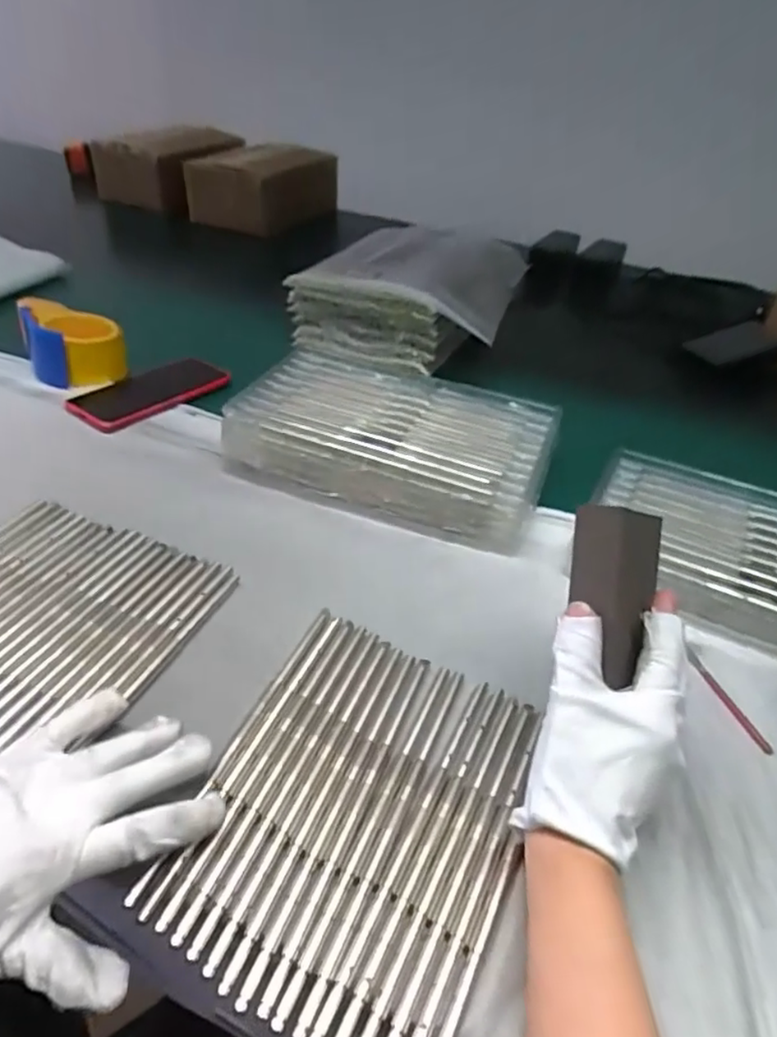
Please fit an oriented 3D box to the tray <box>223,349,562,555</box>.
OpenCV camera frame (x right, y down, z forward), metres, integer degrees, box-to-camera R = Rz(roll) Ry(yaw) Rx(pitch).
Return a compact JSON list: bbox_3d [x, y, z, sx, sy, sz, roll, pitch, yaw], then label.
[{"bbox_3d":[0.007,-0.079,0.618,0.282,0.056,0.172,15,41,13],"label":"tray"}]

